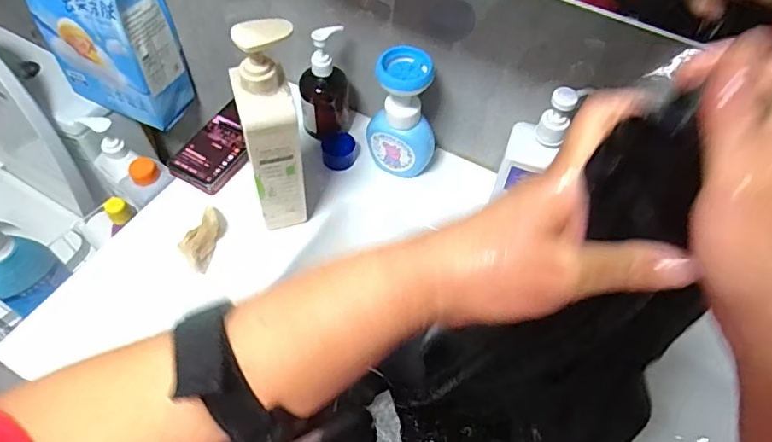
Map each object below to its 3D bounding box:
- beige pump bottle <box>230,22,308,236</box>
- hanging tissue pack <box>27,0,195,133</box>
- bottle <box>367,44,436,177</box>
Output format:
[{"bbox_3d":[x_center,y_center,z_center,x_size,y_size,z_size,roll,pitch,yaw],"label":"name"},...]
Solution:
[{"bbox_3d":[-0.122,-0.094,0.559,0.064,0.256,0.061,-15,58,-13],"label":"beige pump bottle"},{"bbox_3d":[-0.449,-0.328,0.809,0.195,0.350,0.100,21,57,10],"label":"hanging tissue pack"},{"bbox_3d":[0.023,-0.132,0.648,0.088,0.165,0.053,24,57,12],"label":"bottle"}]

